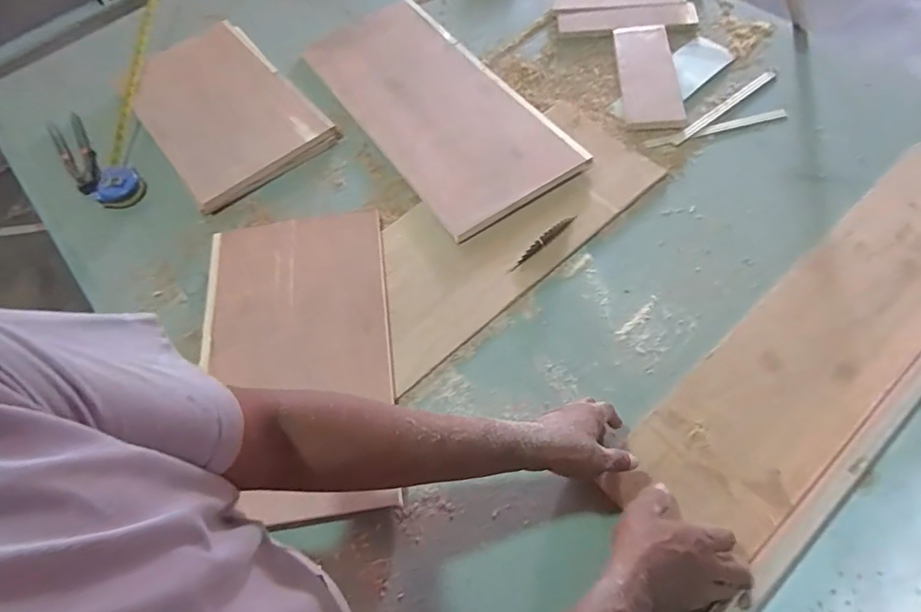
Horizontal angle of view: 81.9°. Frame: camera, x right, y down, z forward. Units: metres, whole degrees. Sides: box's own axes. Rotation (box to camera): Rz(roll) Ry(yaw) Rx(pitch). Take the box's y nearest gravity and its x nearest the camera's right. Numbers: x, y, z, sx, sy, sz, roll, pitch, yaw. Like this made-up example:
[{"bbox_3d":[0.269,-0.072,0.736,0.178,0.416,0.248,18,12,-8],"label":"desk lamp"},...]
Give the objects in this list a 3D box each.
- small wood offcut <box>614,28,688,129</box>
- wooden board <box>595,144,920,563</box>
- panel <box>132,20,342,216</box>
[{"bbox_3d":[0.322,-0.403,0.915,0.089,0.022,0.251,0,60,5],"label":"small wood offcut"},{"bbox_3d":[0.484,0.026,0.673,0.723,0.034,0.178,-38,64,-16],"label":"wooden board"},{"bbox_3d":[-0.431,-0.360,0.952,0.257,0.027,0.413,-35,64,-15],"label":"panel"}]

